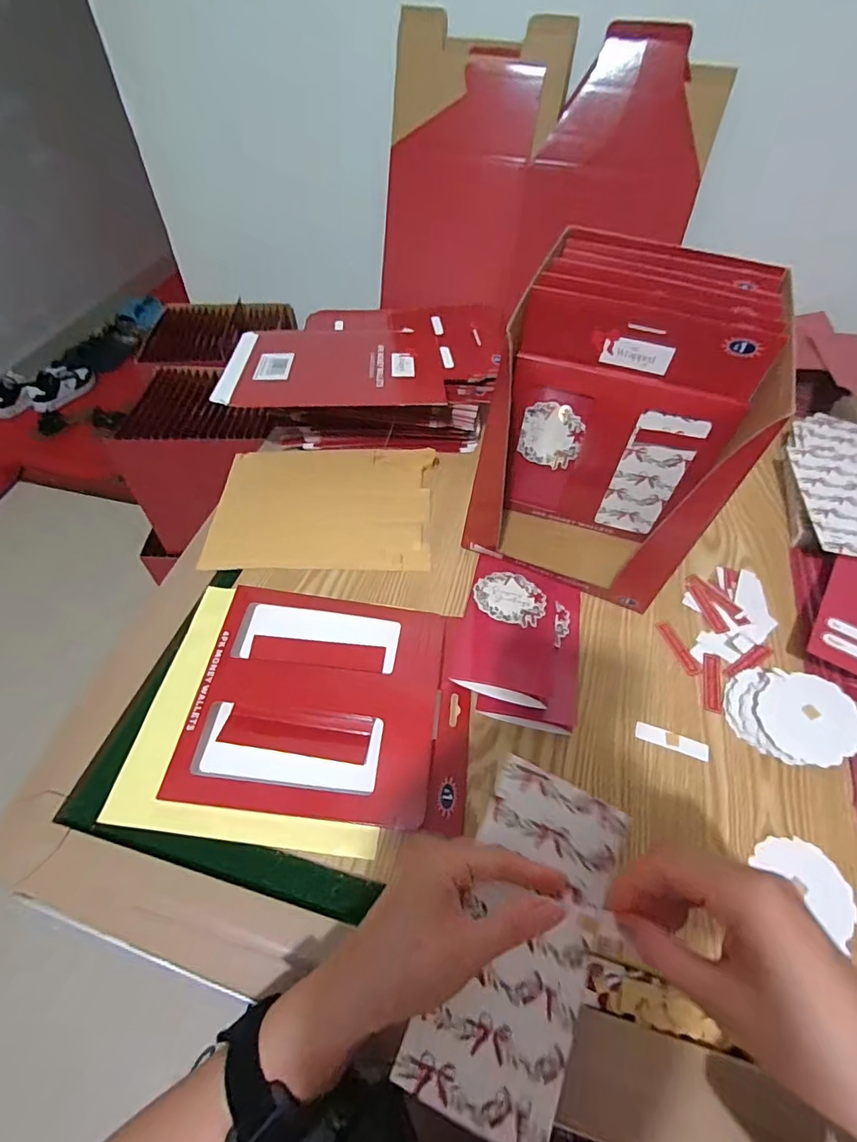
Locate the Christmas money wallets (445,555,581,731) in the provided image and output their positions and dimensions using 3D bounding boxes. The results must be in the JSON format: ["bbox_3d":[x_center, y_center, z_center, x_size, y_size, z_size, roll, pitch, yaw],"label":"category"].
[{"bbox_3d":[0.087,0.059,0.465,0.110,0.033,0.163,11,54,6],"label":"Christmas money wallets"}]

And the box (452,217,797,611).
[{"bbox_3d":[0.171,-0.136,0.485,0.195,0.237,0.231,19,55,12],"label":"box"}]

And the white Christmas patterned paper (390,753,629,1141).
[{"bbox_3d":[0.054,0.203,0.281,0.082,0.010,0.168,29,65,-2],"label":"white Christmas patterned paper"}]

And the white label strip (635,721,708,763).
[{"bbox_3d":[0.208,0.144,0.425,0.059,0.004,0.015,18,55,11],"label":"white label strip"}]

